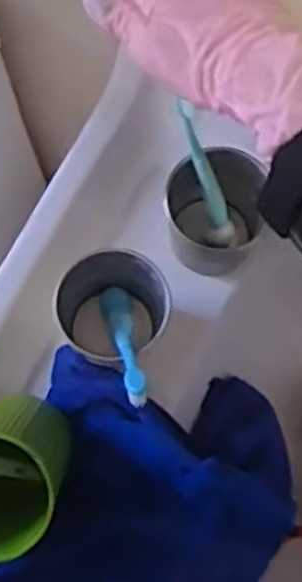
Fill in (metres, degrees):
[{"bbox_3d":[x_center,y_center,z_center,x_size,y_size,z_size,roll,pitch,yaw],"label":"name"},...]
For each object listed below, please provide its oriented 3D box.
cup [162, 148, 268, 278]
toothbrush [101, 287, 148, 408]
[{"bbox_3d":[0.049,-0.061,0.591,0.065,0.074,0.070,0,74,0],"label":"cup"},{"bbox_3d":[-0.019,0.033,0.550,0.020,0.148,0.017,-12,115,-3],"label":"toothbrush"}]

